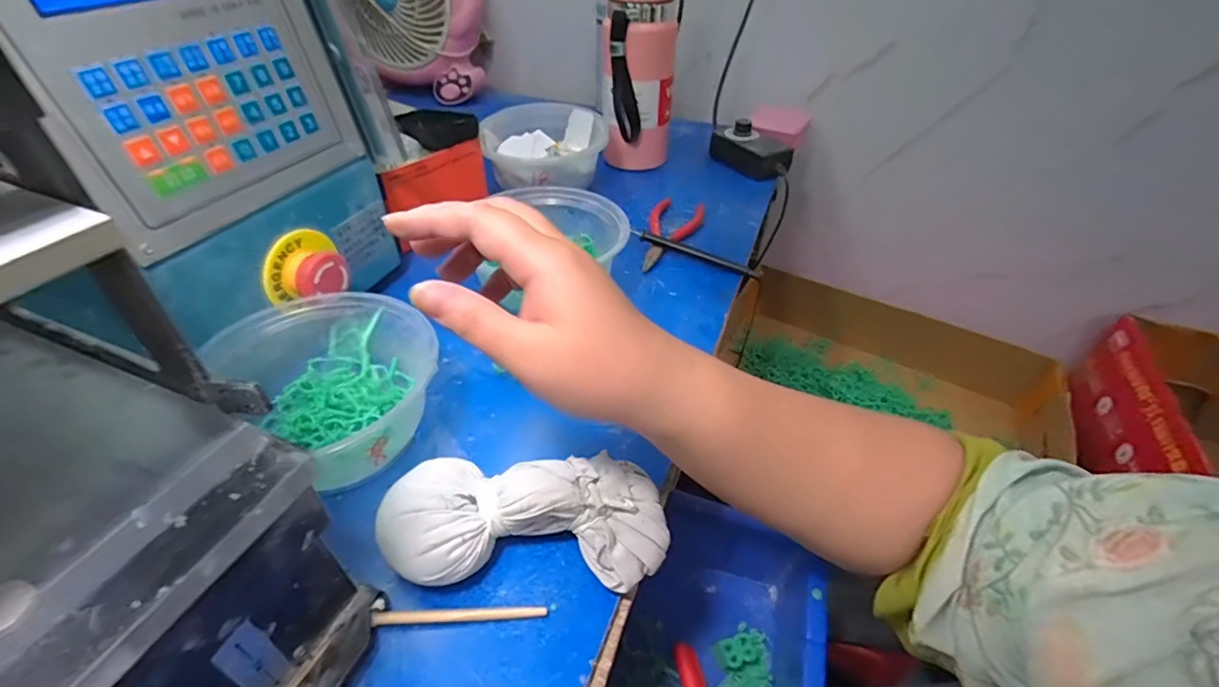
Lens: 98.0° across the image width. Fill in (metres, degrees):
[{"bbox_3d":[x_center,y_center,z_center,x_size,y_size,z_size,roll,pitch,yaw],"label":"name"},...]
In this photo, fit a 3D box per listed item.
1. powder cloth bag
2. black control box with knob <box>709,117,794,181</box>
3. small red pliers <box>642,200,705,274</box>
[{"bbox_3d":[-0.042,0.090,0.269,0.138,0.046,0.057,-1,41,-3],"label":"powder cloth bag"},{"bbox_3d":[0.172,-0.230,0.629,0.056,0.047,0.102,-20,46,-23],"label":"black control box with knob"},{"bbox_3d":[0.050,-0.110,0.517,0.051,0.011,0.126,22,45,22],"label":"small red pliers"}]

